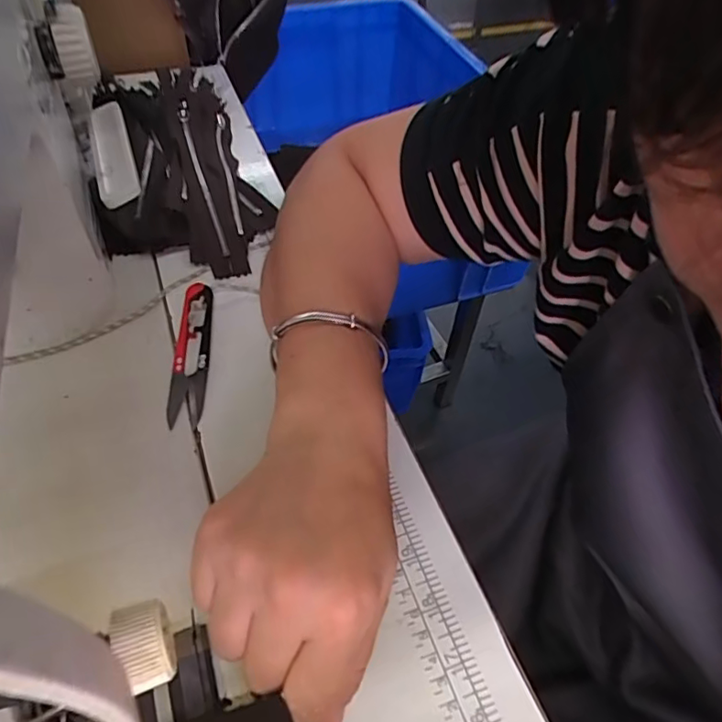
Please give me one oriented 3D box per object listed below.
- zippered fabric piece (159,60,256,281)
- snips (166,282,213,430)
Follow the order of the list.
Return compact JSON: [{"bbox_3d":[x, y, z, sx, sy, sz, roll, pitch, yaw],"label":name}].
[{"bbox_3d":[-0.128,-0.170,0.486,0.062,0.016,0.265,8,51,-39],"label":"zippered fabric piece"},{"bbox_3d":[-0.106,-0.008,0.353,0.022,0.012,0.101,-2,51,-6],"label":"snips"}]

